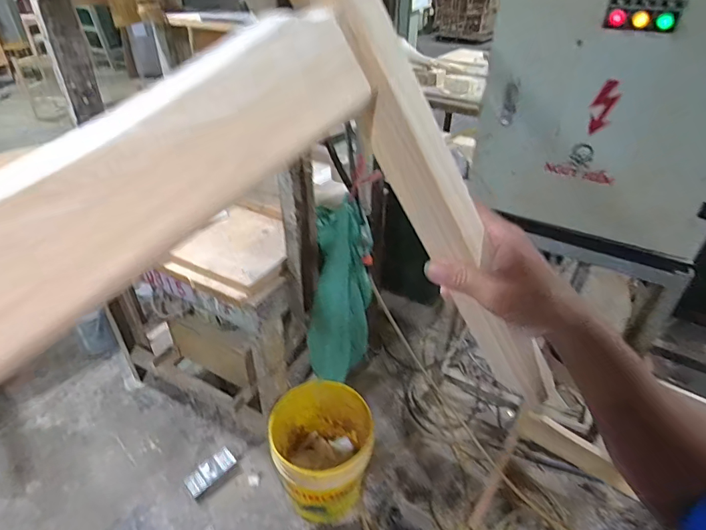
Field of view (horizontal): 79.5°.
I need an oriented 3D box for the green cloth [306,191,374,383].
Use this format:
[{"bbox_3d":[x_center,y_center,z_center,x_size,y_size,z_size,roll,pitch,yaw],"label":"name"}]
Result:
[{"bbox_3d":[-0.038,0.087,1.373,0.177,0.671,0.184,8,37,10],"label":"green cloth"}]

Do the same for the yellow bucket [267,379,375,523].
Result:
[{"bbox_3d":[-0.104,0.617,1.457,0.329,0.306,0.346,-2,36,-4],"label":"yellow bucket"}]

